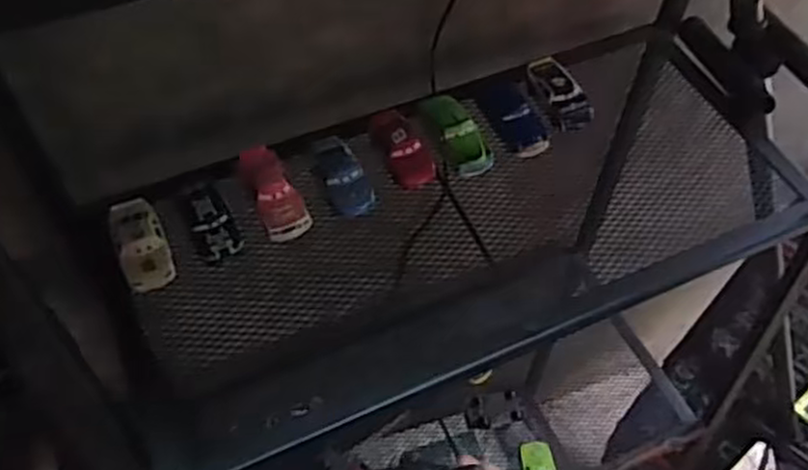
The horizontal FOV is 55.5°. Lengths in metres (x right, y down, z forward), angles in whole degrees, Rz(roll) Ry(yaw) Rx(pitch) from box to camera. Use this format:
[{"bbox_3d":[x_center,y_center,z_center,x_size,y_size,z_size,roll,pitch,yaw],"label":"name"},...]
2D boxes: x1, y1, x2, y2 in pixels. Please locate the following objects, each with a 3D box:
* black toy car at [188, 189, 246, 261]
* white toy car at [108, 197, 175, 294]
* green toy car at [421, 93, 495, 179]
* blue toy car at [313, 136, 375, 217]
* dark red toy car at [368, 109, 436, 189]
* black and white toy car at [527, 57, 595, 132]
[{"bbox_3d":[-0.142,-0.009,0.575,0.032,0.021,0.056,-20,58,-15],"label":"black toy car"},{"bbox_3d":[-0.192,0.005,0.564,0.034,0.024,0.074,-19,57,-14],"label":"white toy car"},{"bbox_3d":[0.044,-0.086,0.630,0.032,0.022,0.079,-23,58,-17],"label":"green toy car"},{"bbox_3d":[-0.049,-0.050,0.613,0.034,0.021,0.072,-17,57,-13],"label":"blue toy car"},{"bbox_3d":[-0.002,-0.074,0.627,0.034,0.022,0.073,-17,57,-13],"label":"dark red toy car"},{"bbox_3d":[0.135,-0.124,0.671,0.037,0.021,0.072,-14,56,-11],"label":"black and white toy car"}]

